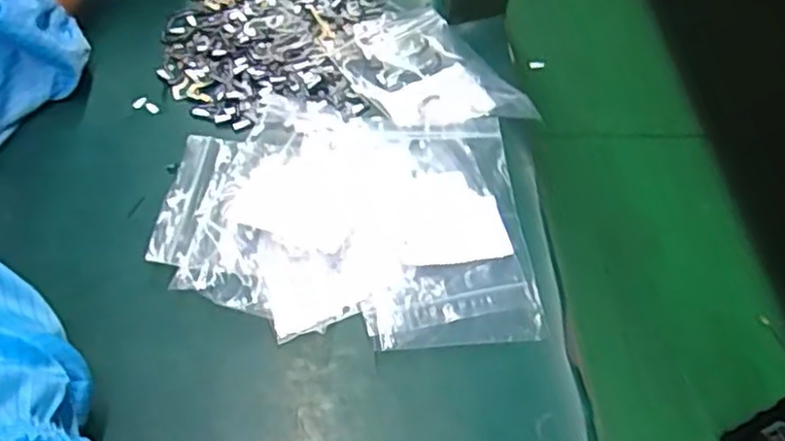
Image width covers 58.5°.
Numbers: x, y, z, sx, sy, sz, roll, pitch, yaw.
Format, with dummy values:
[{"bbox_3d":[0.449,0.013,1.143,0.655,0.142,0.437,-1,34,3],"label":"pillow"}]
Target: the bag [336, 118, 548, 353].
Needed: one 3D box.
[{"bbox_3d":[0.026,0.003,0.418,0.102,0.018,0.149,-4,55,-8],"label":"bag"}]

